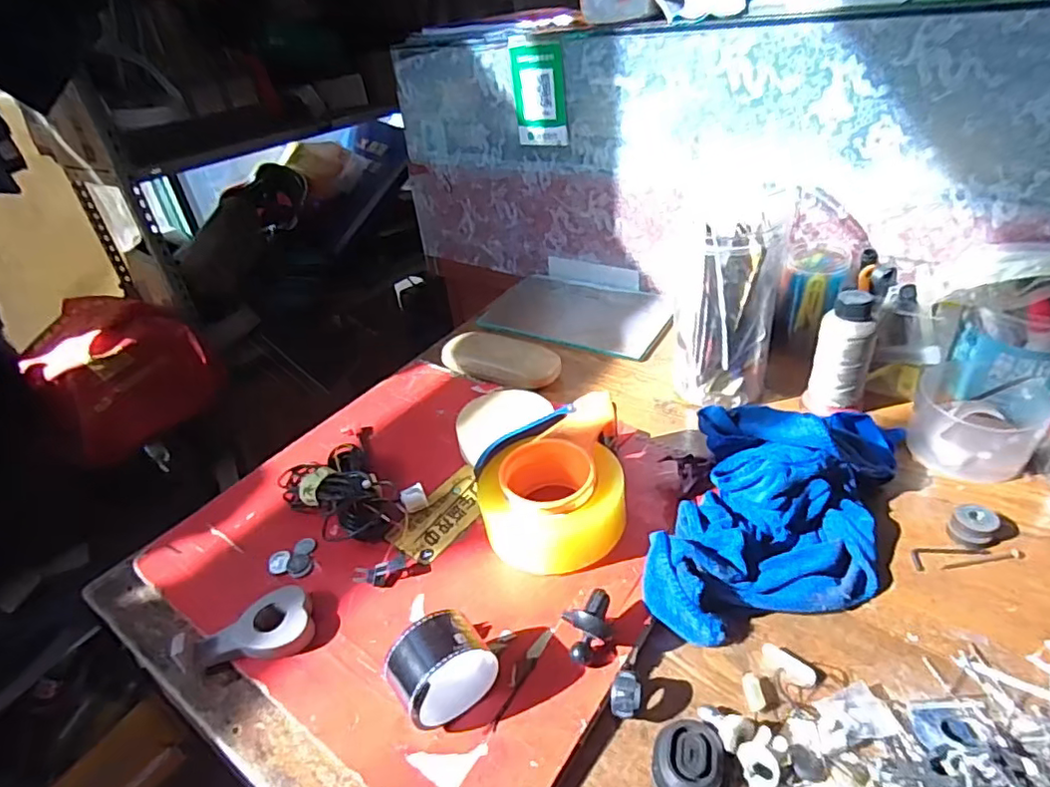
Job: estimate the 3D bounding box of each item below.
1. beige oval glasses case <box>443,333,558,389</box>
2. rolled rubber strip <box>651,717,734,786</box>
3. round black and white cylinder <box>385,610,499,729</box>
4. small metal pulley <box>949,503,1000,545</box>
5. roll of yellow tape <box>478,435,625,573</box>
[{"bbox_3d":[-0.030,-0.042,0.725,0.151,0.022,0.070,12,39,26],"label":"beige oval glasses case"},{"bbox_3d":[0.098,0.220,0.352,0.043,0.015,0.049,-6,34,3],"label":"rolled rubber strip"},{"bbox_3d":[-0.055,0.181,0.388,0.049,0.054,0.063,25,46,38],"label":"round black and white cylinder"},{"bbox_3d":[0.356,0.105,0.468,0.029,0.021,0.027,-5,34,4],"label":"small metal pulley"},{"bbox_3d":[0.025,0.091,0.495,0.118,0.063,0.103,-15,35,-10],"label":"roll of yellow tape"}]

